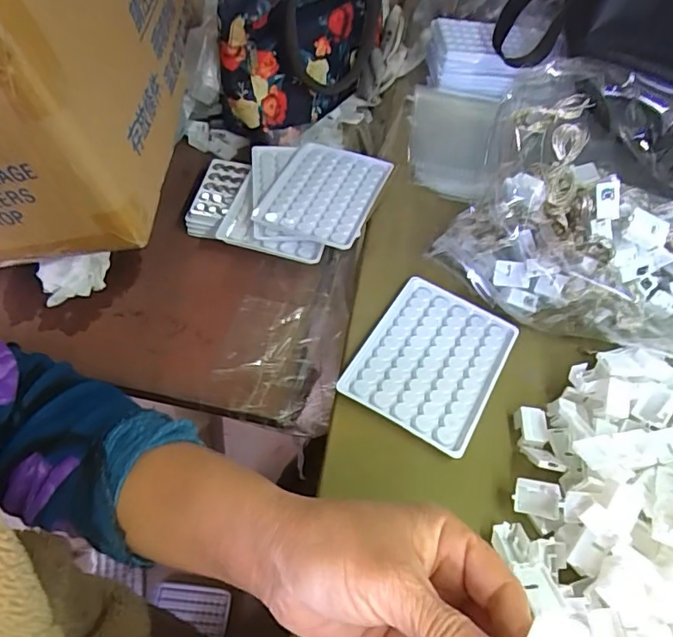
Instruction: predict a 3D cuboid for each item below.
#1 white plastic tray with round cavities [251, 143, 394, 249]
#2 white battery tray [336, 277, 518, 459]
[{"bbox_3d":[-0.012,-0.119,0.498,0.096,0.012,0.119,20,52,10],"label":"white plastic tray with round cavities"},{"bbox_3d":[0.071,0.029,0.391,0.094,0.007,0.126,27,53,15],"label":"white battery tray"}]

